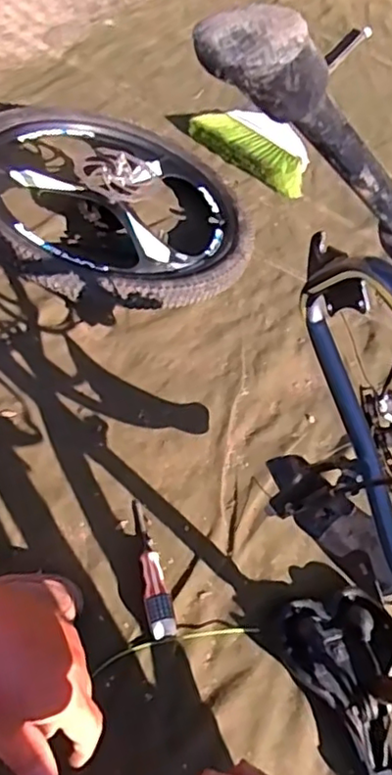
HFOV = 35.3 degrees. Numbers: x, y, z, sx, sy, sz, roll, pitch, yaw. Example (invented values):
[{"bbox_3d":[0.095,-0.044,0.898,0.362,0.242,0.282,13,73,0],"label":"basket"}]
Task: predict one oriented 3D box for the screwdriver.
[{"bbox_3d":[-0.059,0.235,0.819,0.033,0.033,0.190,-7,57,-12],"label":"screwdriver"}]

